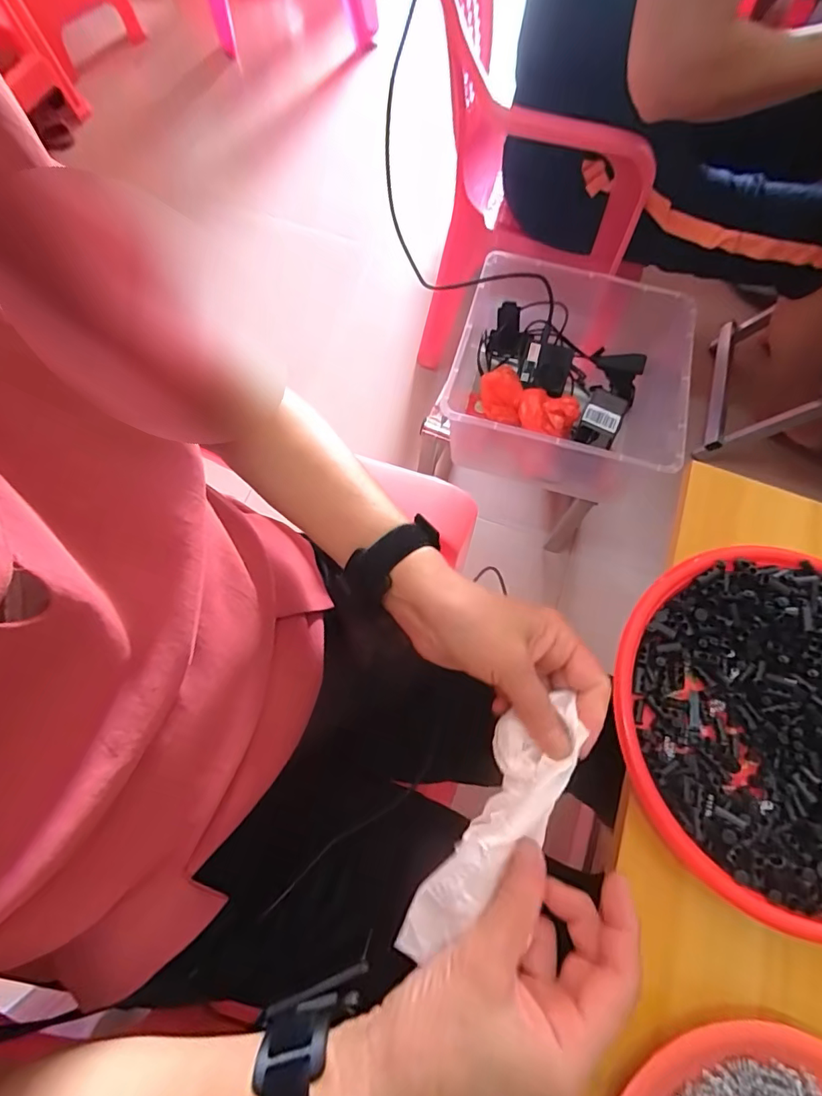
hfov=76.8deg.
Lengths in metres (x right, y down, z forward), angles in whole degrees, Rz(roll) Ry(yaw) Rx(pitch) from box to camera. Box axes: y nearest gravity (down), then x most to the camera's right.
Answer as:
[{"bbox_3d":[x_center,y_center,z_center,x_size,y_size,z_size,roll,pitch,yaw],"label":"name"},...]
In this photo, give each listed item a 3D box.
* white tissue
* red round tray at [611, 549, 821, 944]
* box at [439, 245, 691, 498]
[{"bbox_3d":[0.044,0.142,0.274,0.042,0.025,0.149,37,69,12],"label":"white tissue"},{"bbox_3d":[0.253,0.116,0.344,0.227,0.034,0.227,1,68,-2],"label":"red round tray"},{"bbox_3d":[0.230,-0.225,0.759,0.337,0.165,0.301,13,68,3],"label":"box"}]

